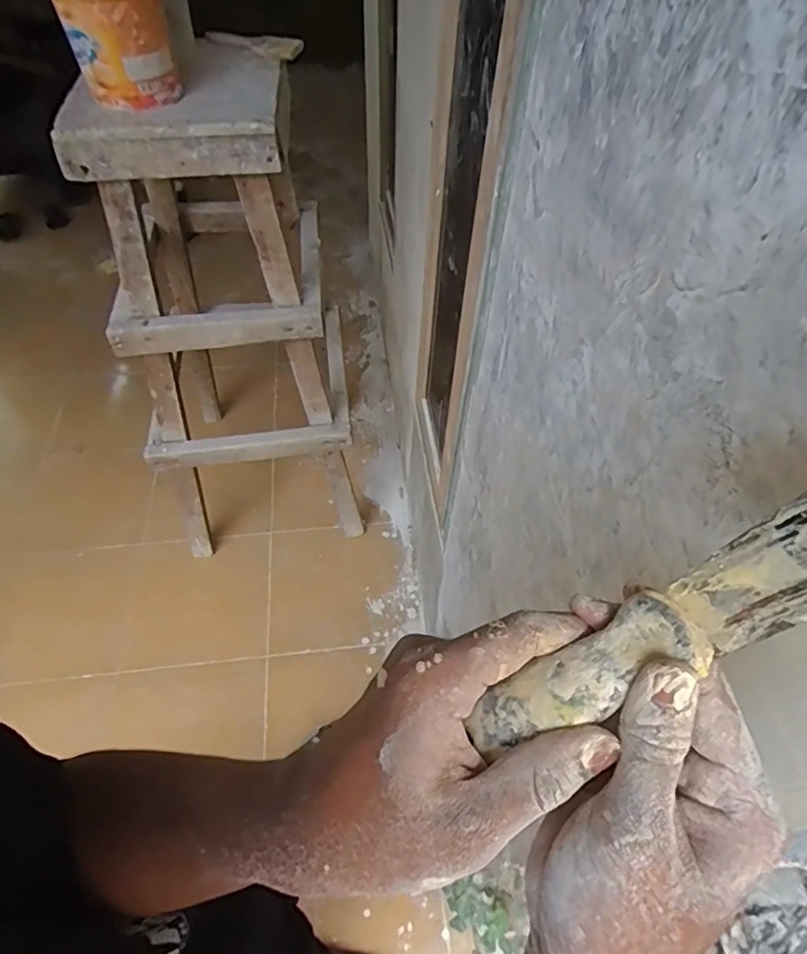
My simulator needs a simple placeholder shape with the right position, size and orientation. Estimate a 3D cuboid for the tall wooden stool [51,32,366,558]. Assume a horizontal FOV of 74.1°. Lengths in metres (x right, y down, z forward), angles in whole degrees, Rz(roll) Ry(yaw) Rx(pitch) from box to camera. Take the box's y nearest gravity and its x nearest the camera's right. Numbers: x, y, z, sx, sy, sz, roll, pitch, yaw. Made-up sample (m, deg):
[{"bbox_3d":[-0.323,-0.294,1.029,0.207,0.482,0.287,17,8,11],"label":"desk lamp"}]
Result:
[{"bbox_3d":[-0.391,-0.331,1.280,0.471,1.035,0.458,-9,54,-9],"label":"tall wooden stool"}]

